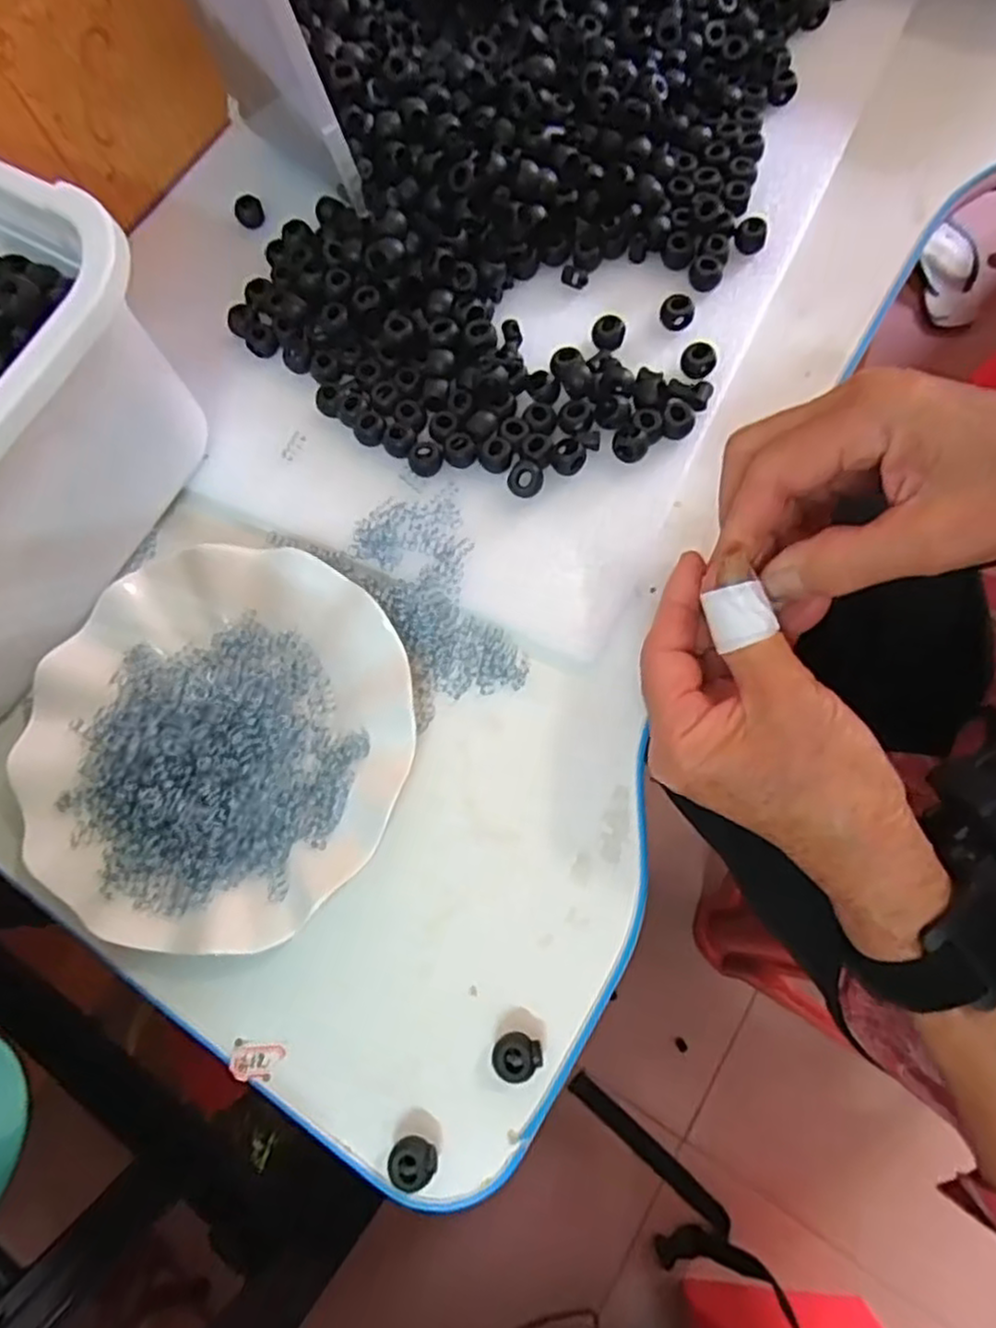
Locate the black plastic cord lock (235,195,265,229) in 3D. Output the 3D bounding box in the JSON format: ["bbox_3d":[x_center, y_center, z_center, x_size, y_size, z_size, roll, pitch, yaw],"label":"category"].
[{"bbox_3d":[-0.153,-0.279,0.443,0.017,0.016,0.013,-26,71,-2],"label":"black plastic cord lock"}]

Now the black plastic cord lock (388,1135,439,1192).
[{"bbox_3d":[-0.033,0.193,0.280,0.018,0.012,0.015,16,74,12],"label":"black plastic cord lock"}]

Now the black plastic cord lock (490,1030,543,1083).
[{"bbox_3d":[0.007,0.157,0.288,0.019,0.011,0.017,18,75,12],"label":"black plastic cord lock"}]

